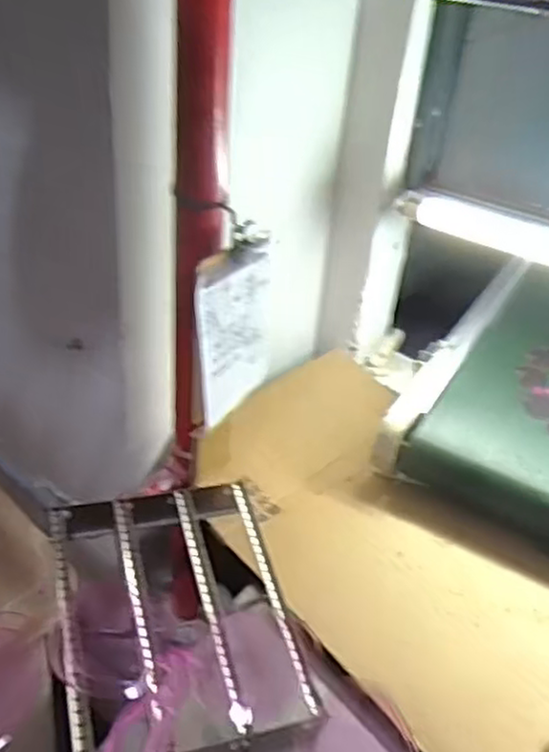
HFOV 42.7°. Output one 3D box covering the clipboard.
[{"bbox_3d":[-0.045,-0.065,0.839,0.030,0.227,0.139,19,34,20],"label":"clipboard"}]

